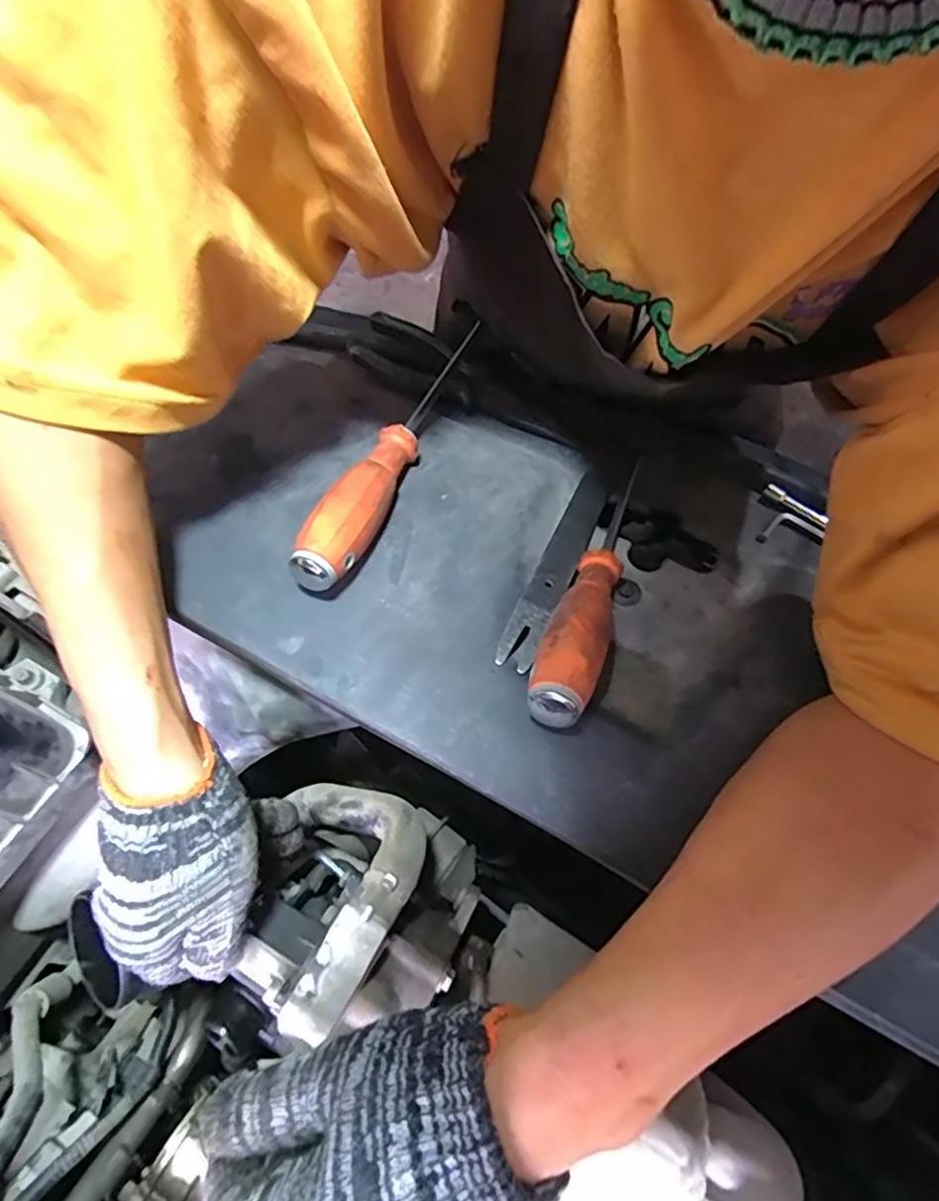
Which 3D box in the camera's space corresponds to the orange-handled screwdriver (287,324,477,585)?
[{"bbox_3d":[-0.041,-0.103,0.372,0.029,0.037,0.237,19,60,7],"label":"orange-handled screwdriver"}]

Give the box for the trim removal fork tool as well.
[{"bbox_3d":[0.055,-0.026,0.364,0.022,0.007,0.170,23,49,8],"label":"trim removal fork tool"}]

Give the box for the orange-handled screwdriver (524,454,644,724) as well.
[{"bbox_3d":[0.076,-0.019,0.352,0.030,0.024,0.223,21,43,9],"label":"orange-handled screwdriver"}]

